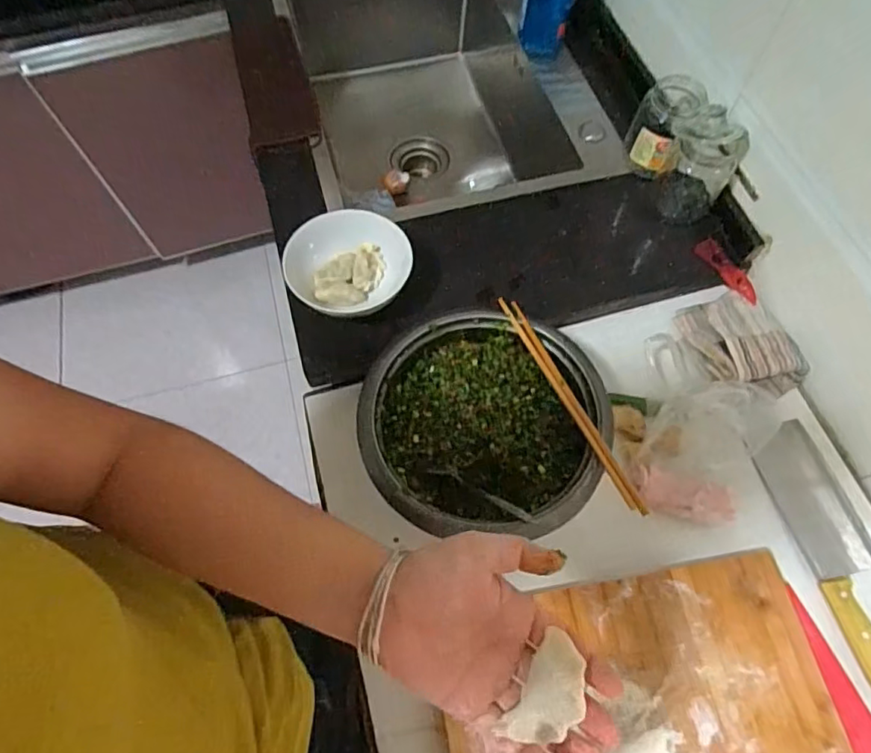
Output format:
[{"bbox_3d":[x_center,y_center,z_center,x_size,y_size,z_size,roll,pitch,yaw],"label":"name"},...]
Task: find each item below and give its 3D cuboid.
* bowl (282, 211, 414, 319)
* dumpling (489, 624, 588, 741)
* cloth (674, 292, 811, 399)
[{"bbox_3d":[-0.107,-0.129,0.674,0.137,0.060,0.137,0,65,1],"label":"bowl"},{"bbox_3d":[0.061,0.175,0.297,0.031,0.019,0.055,18,53,44],"label":"dumpling"},{"bbox_3d":[0.380,-0.043,0.702,0.104,0.051,0.151,-17,66,-7],"label":"cloth"}]

